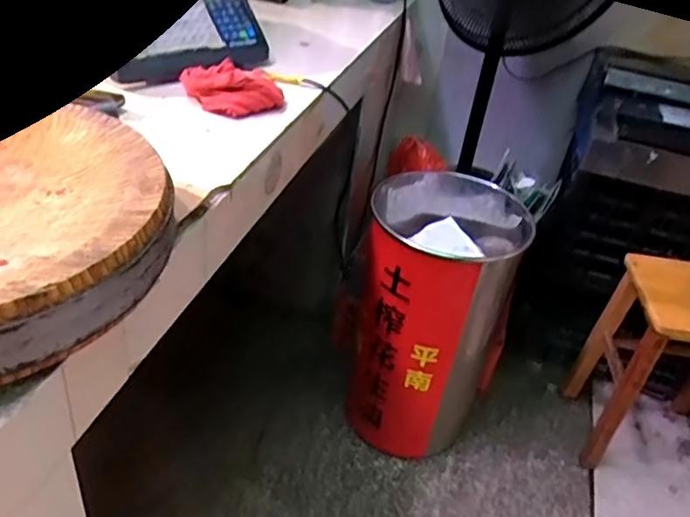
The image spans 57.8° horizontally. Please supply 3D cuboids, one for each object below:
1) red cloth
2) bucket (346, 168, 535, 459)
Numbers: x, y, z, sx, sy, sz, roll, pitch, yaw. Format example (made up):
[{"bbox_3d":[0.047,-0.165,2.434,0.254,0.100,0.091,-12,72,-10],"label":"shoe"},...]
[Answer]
[{"bbox_3d":[-0.151,-0.238,0.866,0.130,0.051,0.086,-14,40,-27],"label":"red cloth"},{"bbox_3d":[0.172,0.117,1.287,0.292,0.563,0.269,6,36,-4],"label":"bucket"}]

